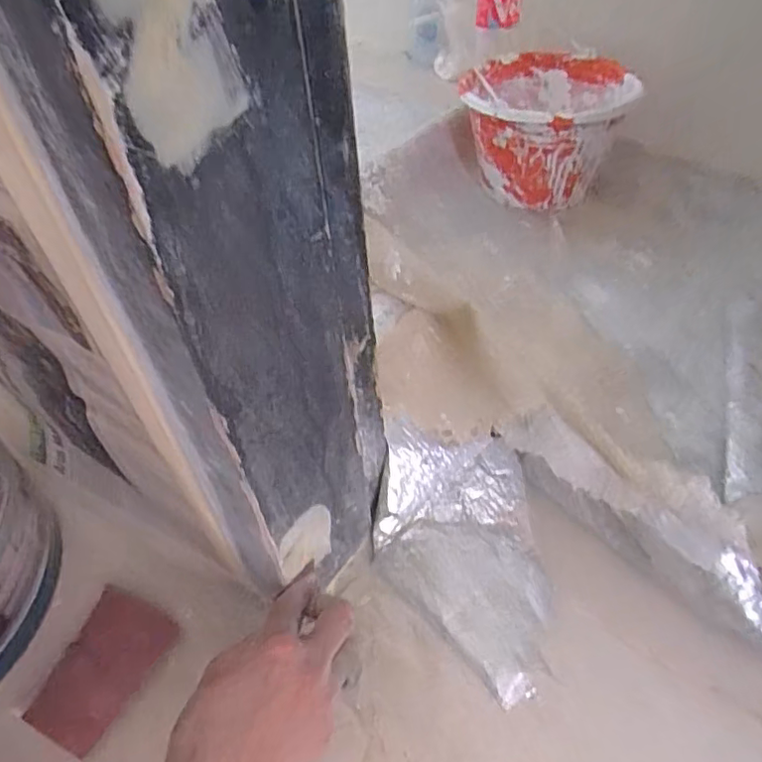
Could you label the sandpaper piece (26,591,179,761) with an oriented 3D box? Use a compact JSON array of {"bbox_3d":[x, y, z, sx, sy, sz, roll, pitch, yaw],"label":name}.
[{"bbox_3d":[-0.200,0.206,0.416,0.064,0.004,0.097,24,51,8],"label":"sandpaper piece"}]

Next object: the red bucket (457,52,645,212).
[{"bbox_3d":[0.239,-0.363,0.855,0.212,0.160,0.229,-3,46,4],"label":"red bucket"}]

